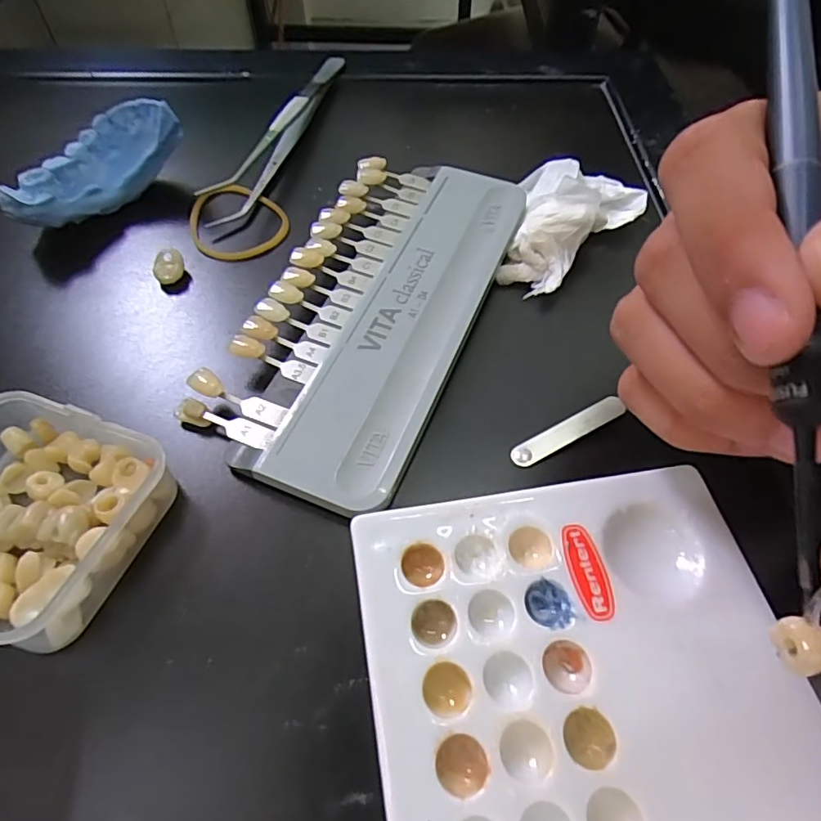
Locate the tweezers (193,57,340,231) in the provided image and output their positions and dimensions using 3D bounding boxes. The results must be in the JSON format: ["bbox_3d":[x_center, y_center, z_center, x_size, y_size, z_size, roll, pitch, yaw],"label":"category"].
[{"bbox_3d":[-0.056,-0.127,0.243,0.011,0.021,0.145,12,56,8],"label":"tweezers"}]

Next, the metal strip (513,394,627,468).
[{"bbox_3d":[0.047,0.006,0.163,0.037,0.004,0.008,-27,58,-8],"label":"metal strip"}]

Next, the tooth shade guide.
[{"bbox_3d":[-0.014,-0.039,0.186,0.068,0.011,0.141,16,57,11],"label":"tooth shade guide"}]

